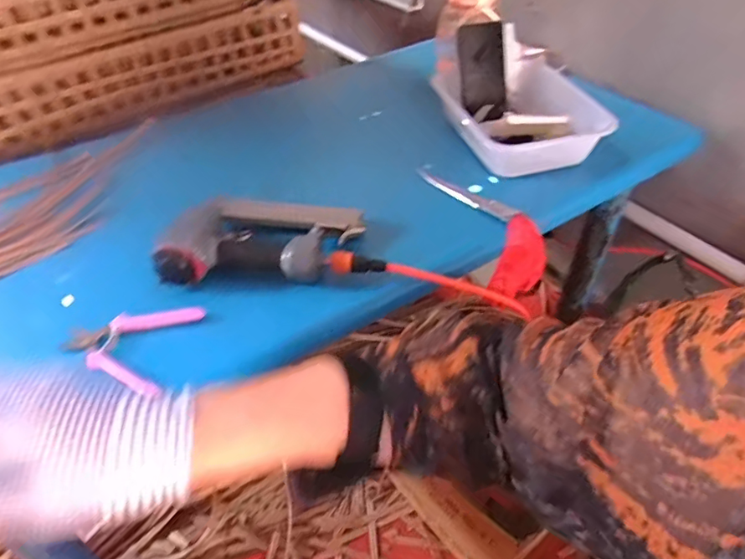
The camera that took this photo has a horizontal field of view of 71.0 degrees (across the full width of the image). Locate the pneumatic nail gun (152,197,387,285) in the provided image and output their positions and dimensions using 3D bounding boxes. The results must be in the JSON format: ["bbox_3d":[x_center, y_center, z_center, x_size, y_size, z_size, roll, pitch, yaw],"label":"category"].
[{"bbox_3d":[-0.126,-0.058,0.664,0.263,0.058,0.145,-4,46,-3],"label":"pneumatic nail gun"}]

